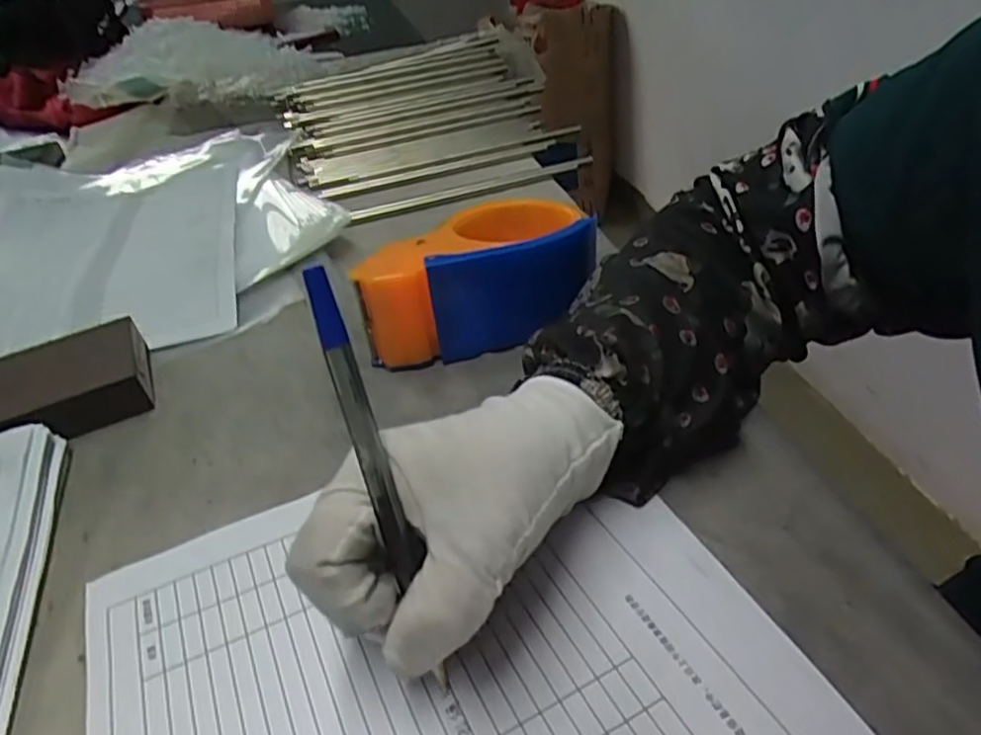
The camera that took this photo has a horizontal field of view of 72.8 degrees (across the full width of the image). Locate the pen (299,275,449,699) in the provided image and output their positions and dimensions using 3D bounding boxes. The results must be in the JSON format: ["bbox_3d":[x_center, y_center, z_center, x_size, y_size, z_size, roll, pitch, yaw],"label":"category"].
[{"bbox_3d":[-0.033,0.039,0.205,0.008,0.143,0.007,-19,17,-15],"label":"pen"}]

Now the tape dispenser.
[{"bbox_3d":[-0.008,-0.059,0.383,0.135,0.064,0.088,-12,37,-5],"label":"tape dispenser"}]

